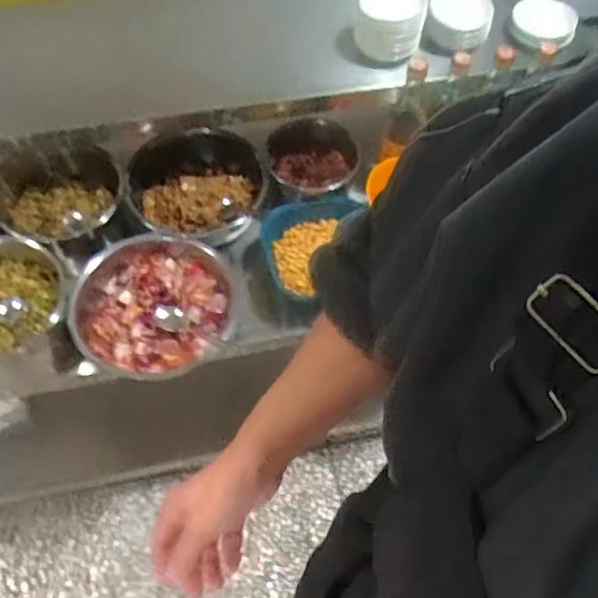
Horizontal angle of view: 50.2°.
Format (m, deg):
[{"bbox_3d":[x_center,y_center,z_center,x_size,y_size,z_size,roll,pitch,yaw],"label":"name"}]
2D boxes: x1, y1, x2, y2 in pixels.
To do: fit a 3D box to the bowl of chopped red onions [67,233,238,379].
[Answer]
[{"bbox_3d":[-0.224,0.008,0.972,0.238,0.071,0.214,16,59,7],"label":"bowl of chopped red onions"}]

